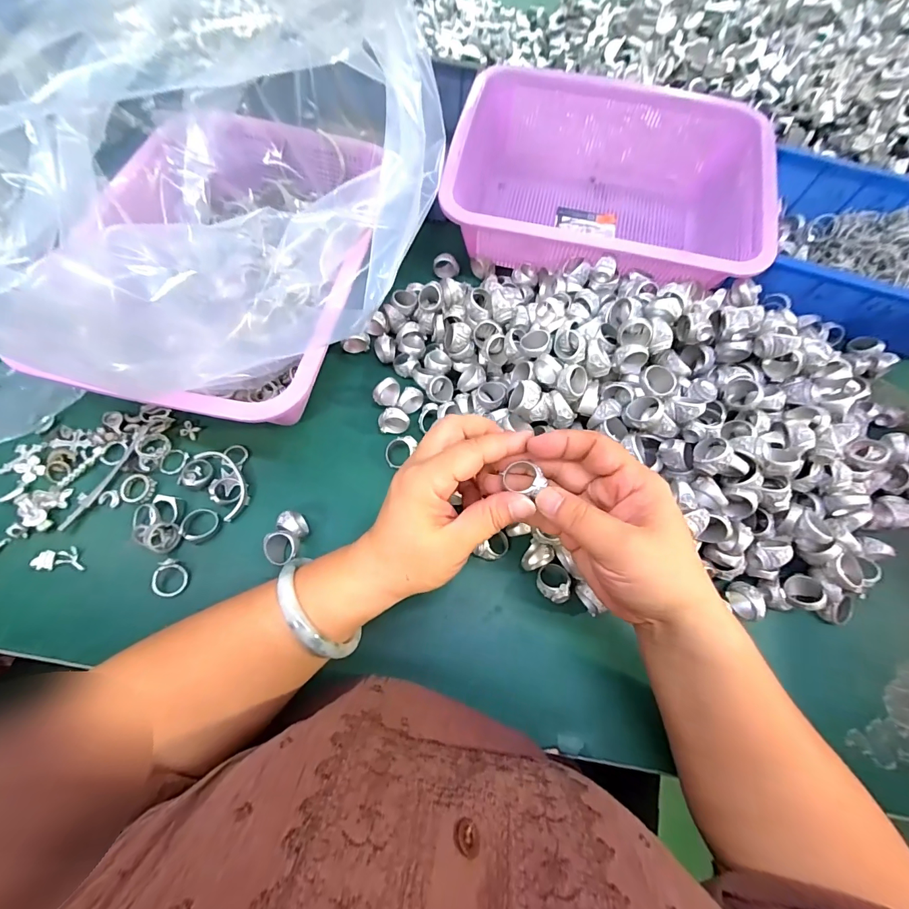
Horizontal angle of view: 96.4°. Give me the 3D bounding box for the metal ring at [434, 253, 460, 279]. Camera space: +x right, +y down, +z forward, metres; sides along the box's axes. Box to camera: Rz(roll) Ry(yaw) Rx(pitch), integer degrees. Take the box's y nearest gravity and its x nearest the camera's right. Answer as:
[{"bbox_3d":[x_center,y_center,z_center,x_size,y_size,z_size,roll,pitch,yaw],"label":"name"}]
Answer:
[{"bbox_3d":[-0.008,-0.199,0.429,0.026,0.024,0.012,1,69,-4],"label":"metal ring"}]

